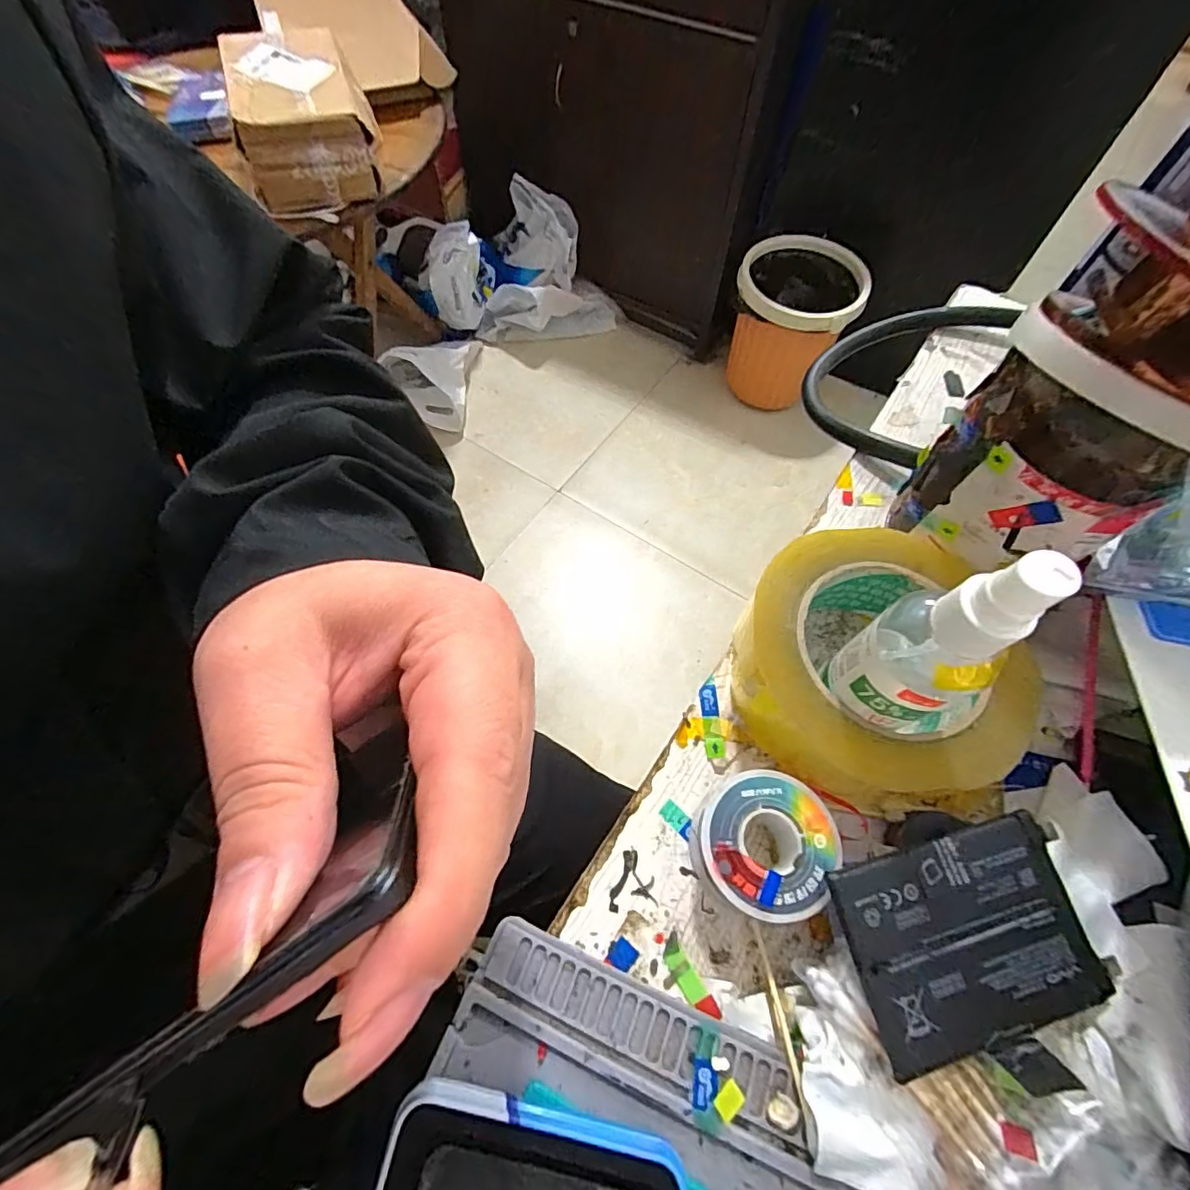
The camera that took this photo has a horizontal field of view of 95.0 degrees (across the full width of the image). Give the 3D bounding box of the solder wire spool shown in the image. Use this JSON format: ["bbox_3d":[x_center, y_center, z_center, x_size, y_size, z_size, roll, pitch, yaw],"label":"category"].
[{"bbox_3d":[0.069,0.103,0.227,0.052,0.035,0.053,0,63,0],"label":"solder wire spool"}]

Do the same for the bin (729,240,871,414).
[{"bbox_3d":[0.494,-0.691,1.404,0.284,0.292,0.334,20,64,10],"label":"bin"}]

